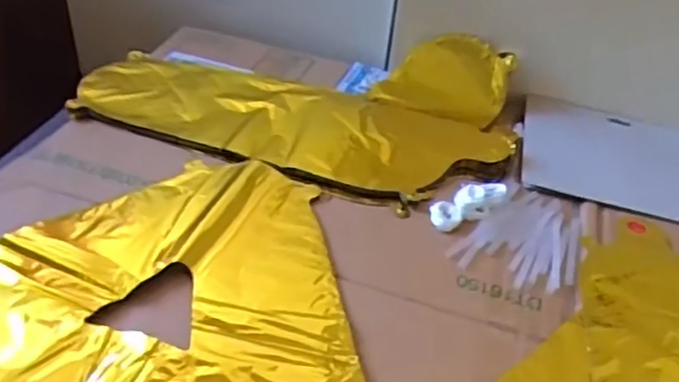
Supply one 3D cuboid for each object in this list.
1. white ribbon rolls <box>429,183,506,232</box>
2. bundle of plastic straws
[{"bbox_3d":[0.109,0.009,0.544,0.078,0.011,0.029,-20,47,-29],"label":"white ribbon rolls"},{"bbox_3d":[0.162,0.037,0.536,0.083,0.004,0.140,29,44,24],"label":"bundle of plastic straws"}]

